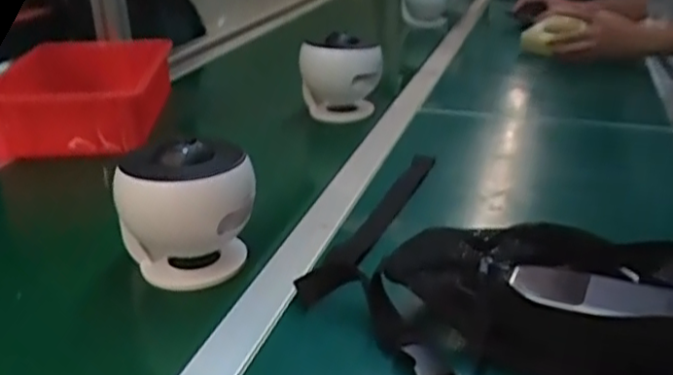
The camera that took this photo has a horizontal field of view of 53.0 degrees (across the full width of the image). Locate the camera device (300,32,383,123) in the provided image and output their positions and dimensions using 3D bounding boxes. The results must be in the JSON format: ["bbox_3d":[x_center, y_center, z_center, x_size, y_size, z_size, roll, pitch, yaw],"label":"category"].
[{"bbox_3d":[0.008,-0.164,1.034,0.123,0.116,0.107,-2,24,3],"label":"camera device"}]

